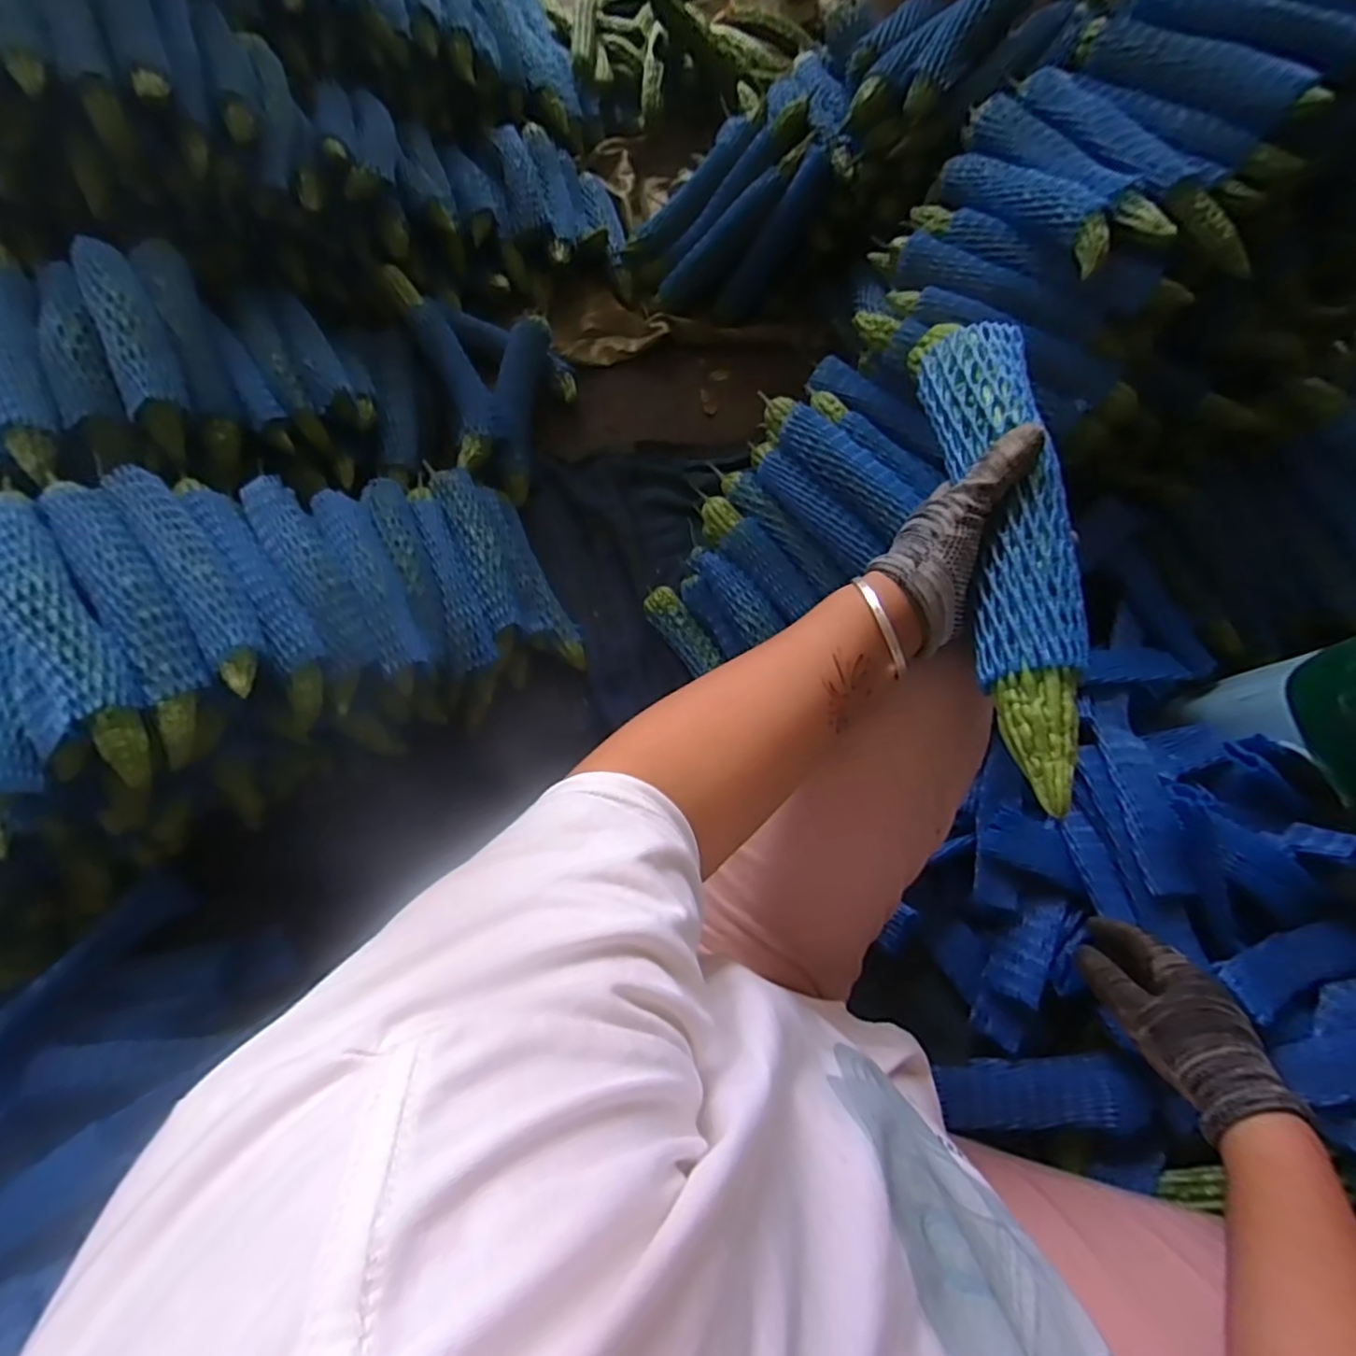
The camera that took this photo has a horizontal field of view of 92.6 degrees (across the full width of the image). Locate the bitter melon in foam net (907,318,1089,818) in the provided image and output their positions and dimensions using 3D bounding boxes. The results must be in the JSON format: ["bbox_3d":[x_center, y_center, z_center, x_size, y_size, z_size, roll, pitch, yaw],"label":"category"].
[{"bbox_3d":[0.194,-0.093,0.381,0.051,0.047,0.325,0,69,-2],"label":"bitter melon in foam net"}]

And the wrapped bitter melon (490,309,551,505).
[{"bbox_3d":[-0.235,-0.399,0.949,0.067,0.070,0.300,4,69,-1],"label":"wrapped bitter melon"}]

